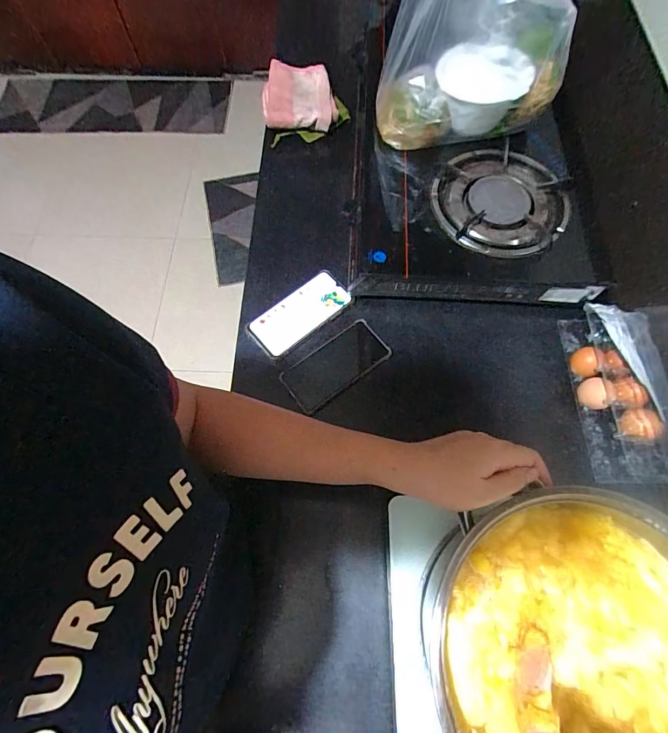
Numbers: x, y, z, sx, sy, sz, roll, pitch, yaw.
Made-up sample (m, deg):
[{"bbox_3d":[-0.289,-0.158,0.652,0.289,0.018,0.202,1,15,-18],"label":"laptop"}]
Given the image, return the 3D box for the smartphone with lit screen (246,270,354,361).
[{"bbox_3d":[-0.052,-0.084,0.624,0.165,0.013,0.078,-39,73,-14],"label":"smartphone with lit screen"}]

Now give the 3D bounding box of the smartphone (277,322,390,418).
[{"bbox_3d":[0.003,-0.004,0.589,0.159,0.010,0.078,-34,72,-13],"label":"smartphone"}]

